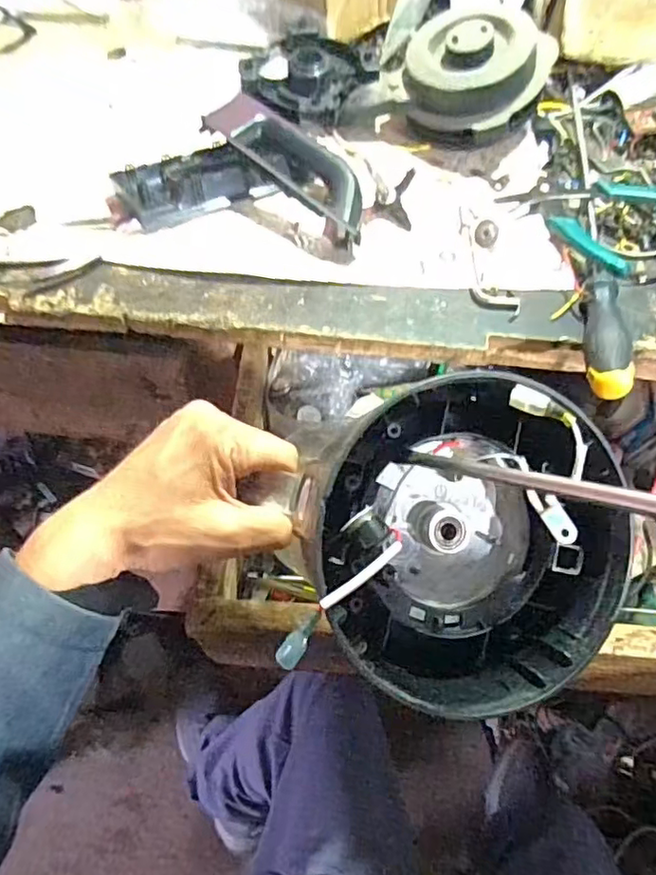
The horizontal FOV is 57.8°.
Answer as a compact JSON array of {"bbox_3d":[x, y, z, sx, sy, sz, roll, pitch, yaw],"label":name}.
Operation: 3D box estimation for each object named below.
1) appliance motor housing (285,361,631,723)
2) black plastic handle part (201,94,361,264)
[{"bbox_3d":[0.056,0.048,0.248,0.125,0.084,0.133,36,64,18],"label":"appliance motor housing"},{"bbox_3d":[-0.023,-0.206,0.461,0.061,0.029,0.162,-36,79,-21],"label":"black plastic handle part"}]

